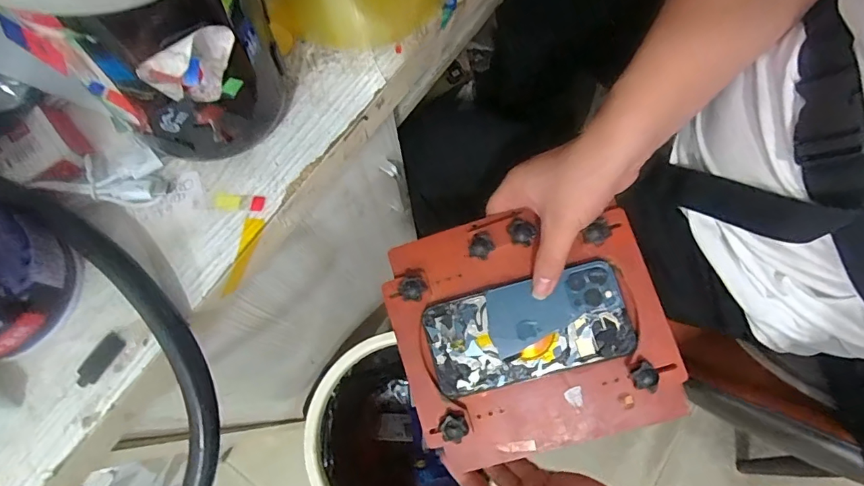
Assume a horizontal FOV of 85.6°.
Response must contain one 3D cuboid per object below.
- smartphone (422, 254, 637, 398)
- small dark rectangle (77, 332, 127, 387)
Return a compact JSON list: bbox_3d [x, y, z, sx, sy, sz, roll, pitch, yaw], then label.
[{"bbox_3d":[0.075,0.070,0.379,0.157,0.004,0.078,-17,83,8],"label":"smartphone"},{"bbox_3d":[-0.150,0.052,0.209,0.011,0.004,0.024,32,76,8],"label":"small dark rectangle"}]

